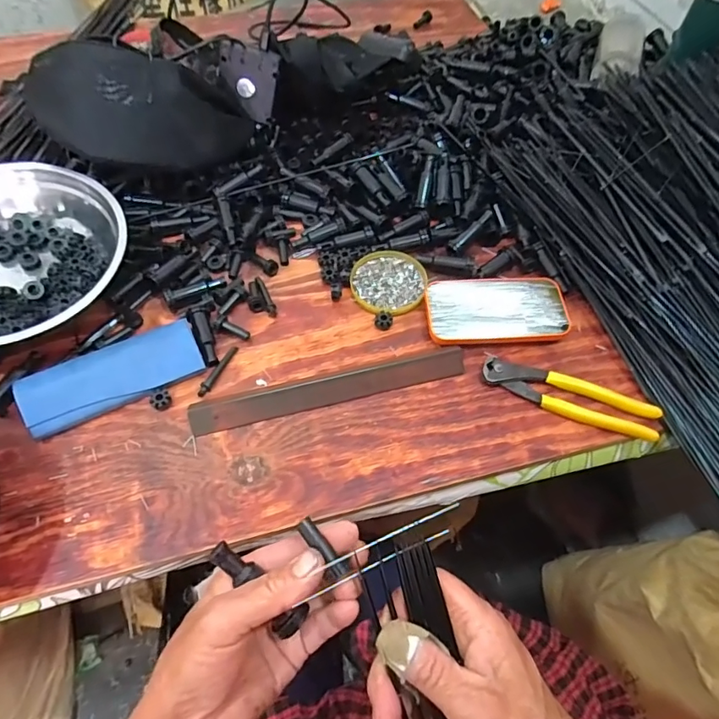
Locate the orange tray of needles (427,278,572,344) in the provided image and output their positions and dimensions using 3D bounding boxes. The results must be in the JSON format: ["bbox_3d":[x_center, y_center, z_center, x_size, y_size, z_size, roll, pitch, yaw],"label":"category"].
[{"bbox_3d":[0.144,-0.054,0.520,0.146,0.012,0.076,-4,58,-3],"label":"orange tray of needles"}]

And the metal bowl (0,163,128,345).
[{"bbox_3d":[-0.353,-0.104,0.485,0.187,0.074,0.203,1,58,-1],"label":"metal bowl"}]

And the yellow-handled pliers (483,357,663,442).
[{"bbox_3d":[0.201,0.035,0.476,0.165,0.019,0.040,21,60,11],"label":"yellow-handled pliers"}]

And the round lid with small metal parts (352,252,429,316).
[{"bbox_3d":[0.032,-0.085,0.551,0.081,0.013,0.084,1,58,-1],"label":"round lid with small metal parts"}]

